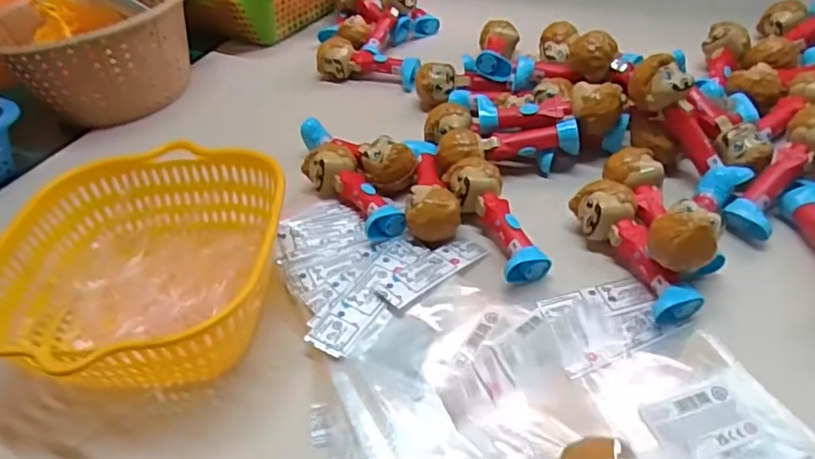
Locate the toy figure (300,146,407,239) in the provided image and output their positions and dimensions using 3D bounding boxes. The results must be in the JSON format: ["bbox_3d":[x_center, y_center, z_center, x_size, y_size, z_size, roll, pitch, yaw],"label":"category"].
[{"bbox_3d":[-0.045,-0.033,0.511,0.040,0.030,0.115,-29,46,-22],"label":"toy figure"}]

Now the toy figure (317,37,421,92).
[{"bbox_3d":[-0.042,-0.190,0.696,0.125,0.037,0.045,15,46,24],"label":"toy figure"}]

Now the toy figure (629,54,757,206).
[{"bbox_3d":[0.223,-0.081,0.489,0.048,0.034,0.125,-24,79,-18],"label":"toy figure"}]

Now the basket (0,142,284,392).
[{"bbox_3d":[-0.183,0.029,0.434,0.193,0.070,0.208,-4,42,5],"label":"basket"}]

